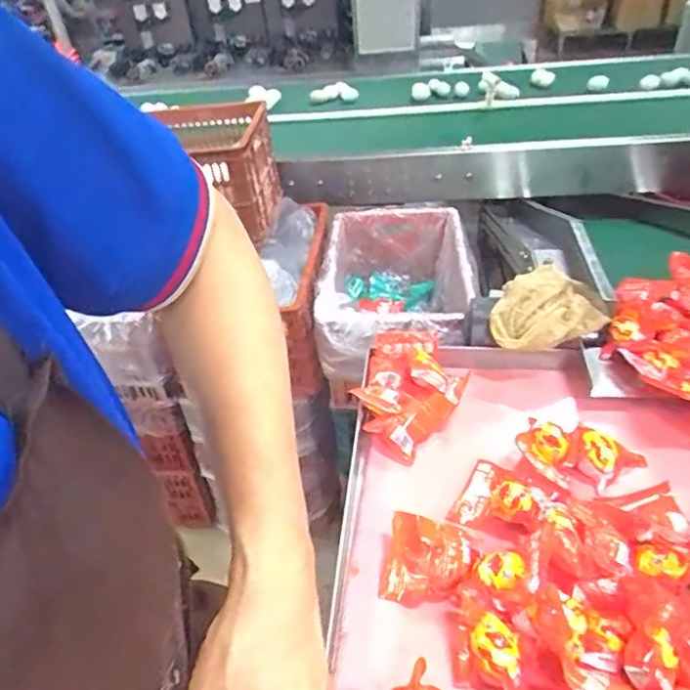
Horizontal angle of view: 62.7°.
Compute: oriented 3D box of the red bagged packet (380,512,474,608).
[{"bbox_3d":[0.092,0.243,0.635,0.096,0.039,0.088,8,40,16],"label":"red bagged packet"}]

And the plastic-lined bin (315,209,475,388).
[{"bbox_3d":[0.116,-0.107,1.294,0.336,0.220,0.493,2,39,9],"label":"plastic-lined bin"}]

